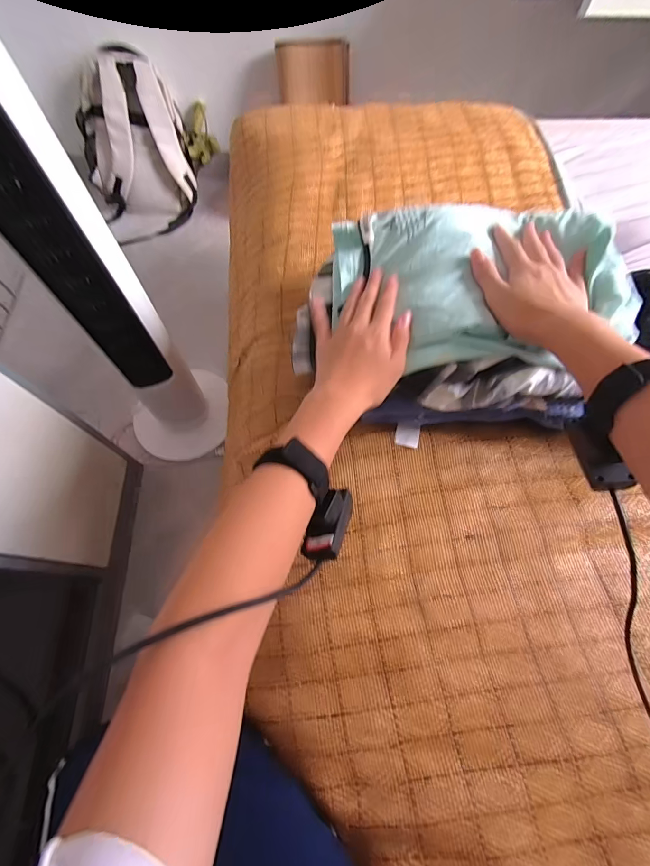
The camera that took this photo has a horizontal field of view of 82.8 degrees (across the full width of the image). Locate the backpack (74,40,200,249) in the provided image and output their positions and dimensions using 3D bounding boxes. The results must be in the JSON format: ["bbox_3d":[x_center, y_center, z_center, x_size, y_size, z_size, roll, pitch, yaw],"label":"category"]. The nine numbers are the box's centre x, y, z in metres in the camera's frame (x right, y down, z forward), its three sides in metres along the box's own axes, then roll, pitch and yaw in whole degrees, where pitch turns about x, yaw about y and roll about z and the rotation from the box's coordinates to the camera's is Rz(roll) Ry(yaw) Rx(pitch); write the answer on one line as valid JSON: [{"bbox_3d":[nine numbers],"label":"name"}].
[{"bbox_3d":[-0.672,-0.986,1.299,0.368,0.502,0.190,-10,41,5],"label":"backpack"}]

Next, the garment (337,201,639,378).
[{"bbox_3d":[0.167,-0.167,0.413,0.313,0.065,0.187,0,64,2],"label":"garment"}]

